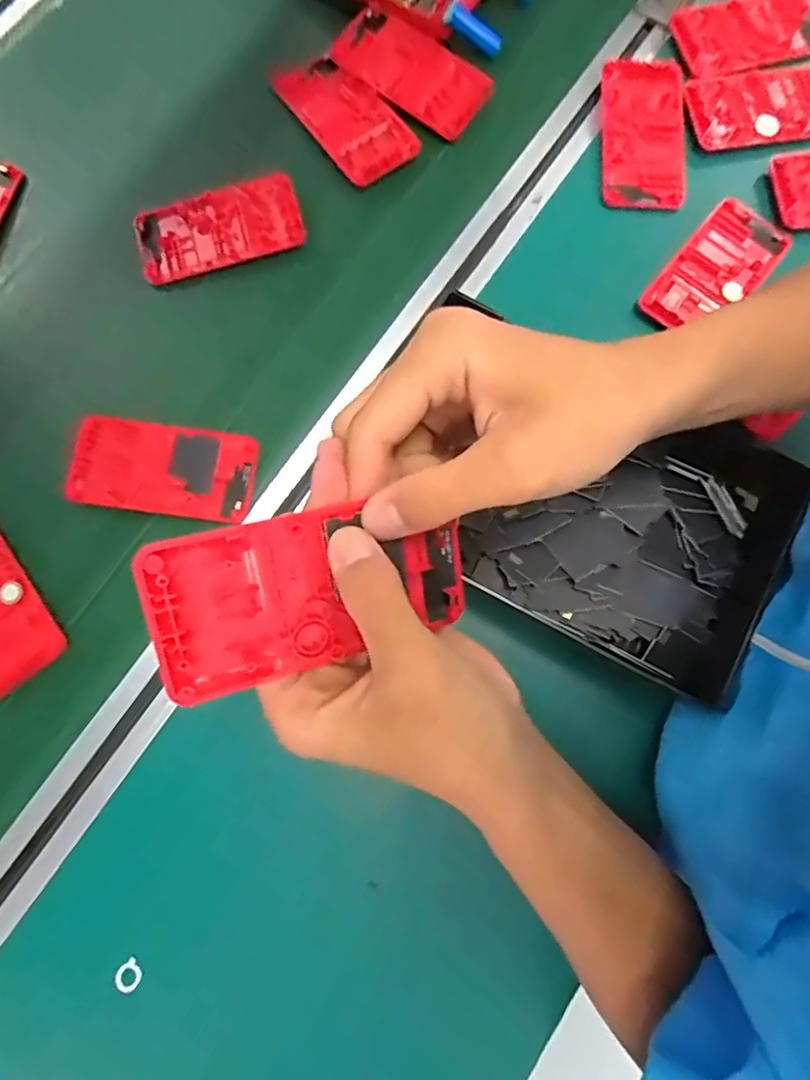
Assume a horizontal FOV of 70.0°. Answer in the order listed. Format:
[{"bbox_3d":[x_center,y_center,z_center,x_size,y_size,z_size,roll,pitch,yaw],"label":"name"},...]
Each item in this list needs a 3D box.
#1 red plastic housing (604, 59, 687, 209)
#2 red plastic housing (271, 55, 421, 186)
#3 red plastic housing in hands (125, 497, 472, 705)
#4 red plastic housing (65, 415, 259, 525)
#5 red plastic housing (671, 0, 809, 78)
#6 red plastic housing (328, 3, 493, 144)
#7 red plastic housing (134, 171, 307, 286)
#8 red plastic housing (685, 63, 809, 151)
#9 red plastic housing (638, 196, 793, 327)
[{"bbox_3d":[0.184,-0.315,0.443,0.061,0.009,0.123,2,79,1],"label":"red plastic housing"},{"bbox_3d":[-0.045,-0.329,0.449,0.059,0.012,0.112,-38,81,-7],"label":"red plastic housing"},{"bbox_3d":[-0.032,0.019,0.221,0.120,0.013,0.060,-13,106,-20],"label":"red plastic housing in hands"},{"bbox_3d":[-0.165,-0.048,0.397,0.121,0.012,0.062,7,79,2],"label":"red plastic housing"},{"bbox_3d":[0.274,-0.407,0.461,0.120,0.016,0.067,-15,79,-3],"label":"red plastic housing"},{"bbox_3d":[0.005,-0.366,0.453,0.120,0.019,0.066,30,81,6],"label":"red plastic housing"},{"bbox_3d":[-0.138,-0.232,0.433,0.121,0.011,0.060,-19,80,-3],"label":"red plastic housing"},{"bbox_3d":[0.278,-0.336,0.449,0.117,0.014,0.067,-12,79,-2],"label":"red plastic housing"},{"bbox_3d":[0.228,-0.198,0.424,0.060,0.008,0.117,40,82,7],"label":"red plastic housing"}]

